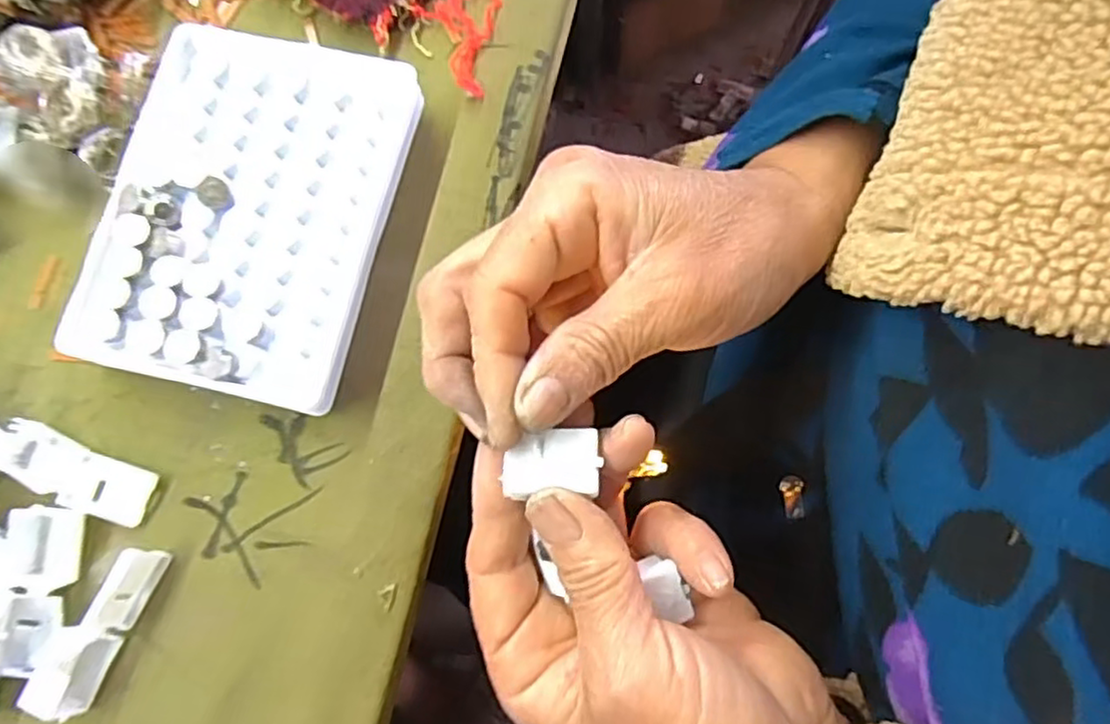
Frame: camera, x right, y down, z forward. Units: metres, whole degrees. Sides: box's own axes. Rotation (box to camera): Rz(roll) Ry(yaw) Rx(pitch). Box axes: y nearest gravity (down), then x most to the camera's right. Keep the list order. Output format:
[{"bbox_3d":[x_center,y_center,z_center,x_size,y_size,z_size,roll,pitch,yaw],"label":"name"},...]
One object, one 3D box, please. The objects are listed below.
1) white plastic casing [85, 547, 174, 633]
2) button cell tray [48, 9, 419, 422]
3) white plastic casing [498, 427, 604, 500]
[{"bbox_3d":[-0.143,0.076,0.232,0.012,0.012,0.028,25,80,7],"label":"white plastic casing"},{"bbox_3d":[-0.110,-0.054,0.251,0.096,0.021,0.128,13,78,5],"label":"button cell tray"},{"bbox_3d":[0.000,0.028,0.196,0.026,0.006,0.017,-6,80,-2],"label":"white plastic casing"}]

